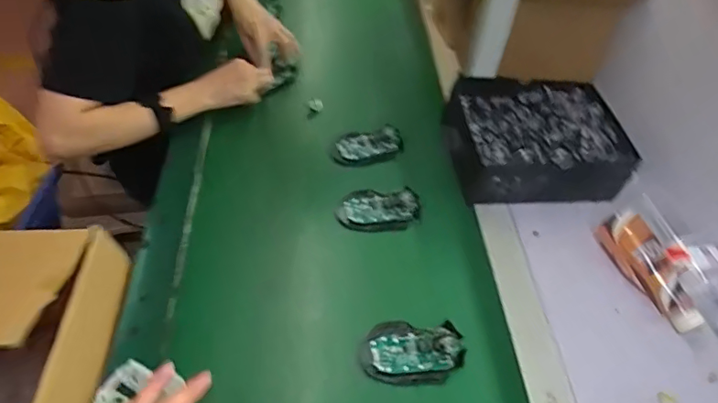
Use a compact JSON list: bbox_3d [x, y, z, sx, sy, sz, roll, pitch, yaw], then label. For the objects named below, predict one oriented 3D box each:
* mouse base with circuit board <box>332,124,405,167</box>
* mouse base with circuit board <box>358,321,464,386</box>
[{"bbox_3d":[0.014,-0.086,0.814,0.114,0.024,0.064,-8,48,-15],"label":"mouse base with circuit board"},{"bbox_3d":[0.061,0.166,0.585,0.112,0.022,0.071,6,46,-1],"label":"mouse base with circuit board"}]

